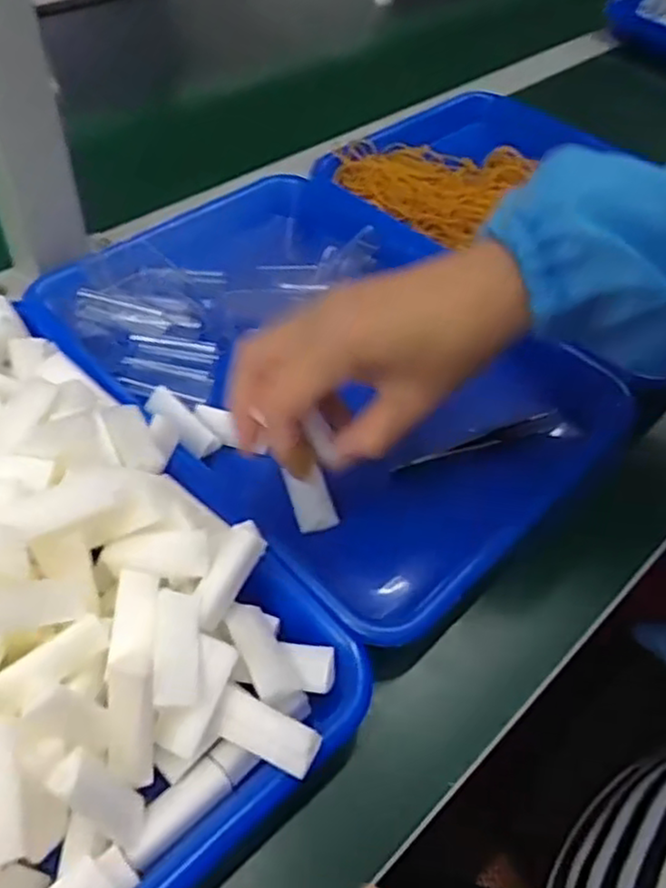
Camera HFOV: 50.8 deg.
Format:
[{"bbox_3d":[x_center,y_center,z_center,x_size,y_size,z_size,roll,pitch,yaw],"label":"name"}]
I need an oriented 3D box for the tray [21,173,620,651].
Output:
[{"bbox_3d":[-0.003,-0.056,0.460,0.255,0.045,0.338,-34,62,-28],"label":"tray"}]

